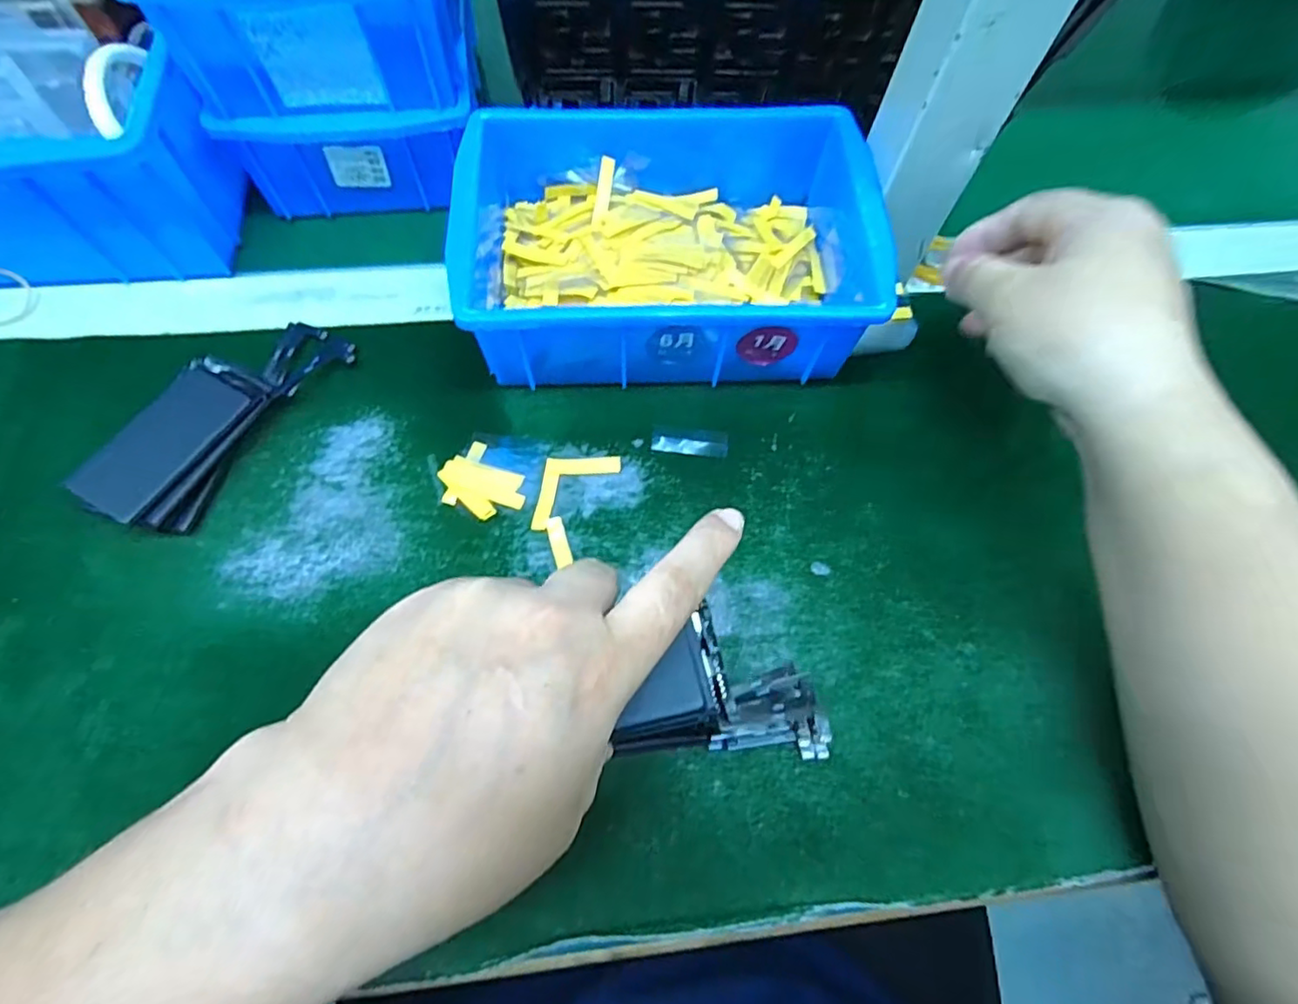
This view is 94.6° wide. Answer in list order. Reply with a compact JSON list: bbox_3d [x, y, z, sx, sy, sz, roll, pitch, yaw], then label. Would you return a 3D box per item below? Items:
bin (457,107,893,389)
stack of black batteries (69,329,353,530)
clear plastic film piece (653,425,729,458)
[{"bbox_3d":[0.009,-0.130,0.313,0.196,0.069,0.131,-1,65,-3],"label":"bin"},{"bbox_3d":[-0.202,-0.043,0.287,0.045,0.027,0.126,28,67,10],"label":"stack of black batteries"},{"bbox_3d":[0.021,-0.032,0.304,0.038,0.004,0.015,7,65,0],"label":"clear plastic film piece"}]

